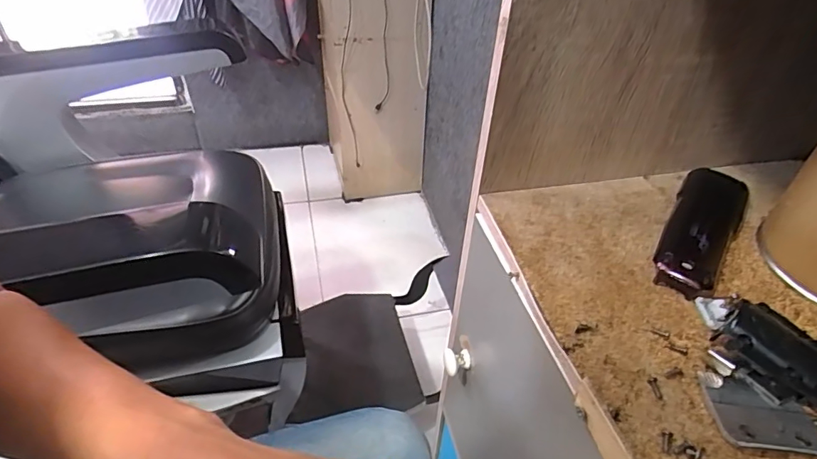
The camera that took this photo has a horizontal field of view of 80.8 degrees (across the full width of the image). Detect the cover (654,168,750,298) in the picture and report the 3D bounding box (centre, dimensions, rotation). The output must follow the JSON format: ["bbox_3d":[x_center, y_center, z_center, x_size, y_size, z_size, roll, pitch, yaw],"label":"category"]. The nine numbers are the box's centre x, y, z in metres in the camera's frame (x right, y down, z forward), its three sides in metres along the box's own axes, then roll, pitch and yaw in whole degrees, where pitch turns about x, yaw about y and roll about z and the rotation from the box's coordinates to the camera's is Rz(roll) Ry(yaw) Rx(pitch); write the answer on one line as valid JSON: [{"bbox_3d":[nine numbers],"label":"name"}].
[{"bbox_3d":[0.195,-0.006,0.317,0.039,0.017,0.131,28,48,25],"label":"cover"}]

